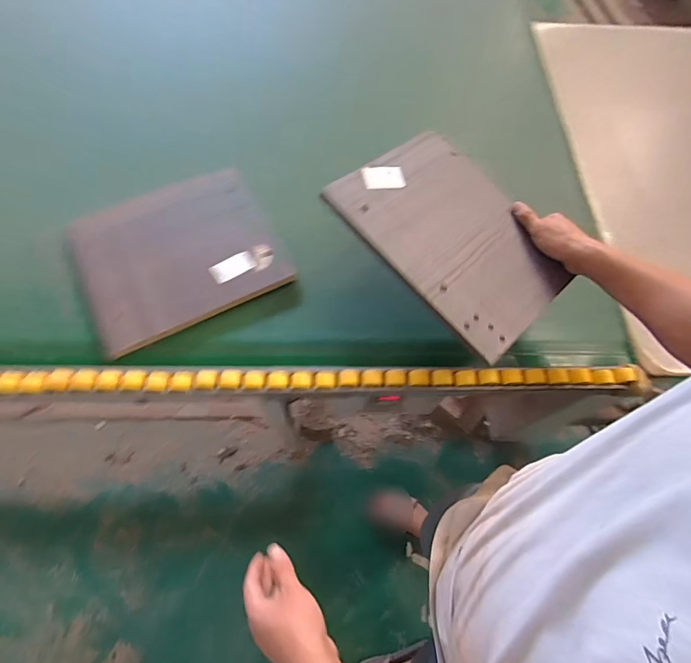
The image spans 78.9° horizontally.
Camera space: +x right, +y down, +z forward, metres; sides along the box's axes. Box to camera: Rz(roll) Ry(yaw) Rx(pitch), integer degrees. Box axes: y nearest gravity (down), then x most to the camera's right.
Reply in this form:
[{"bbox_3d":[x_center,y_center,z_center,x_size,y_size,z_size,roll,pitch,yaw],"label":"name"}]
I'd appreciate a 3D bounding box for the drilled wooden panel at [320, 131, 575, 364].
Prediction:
[{"bbox_3d":[0.172,-0.154,0.646,0.260,0.013,0.338,-39,79,-27],"label":"drilled wooden panel"}]

